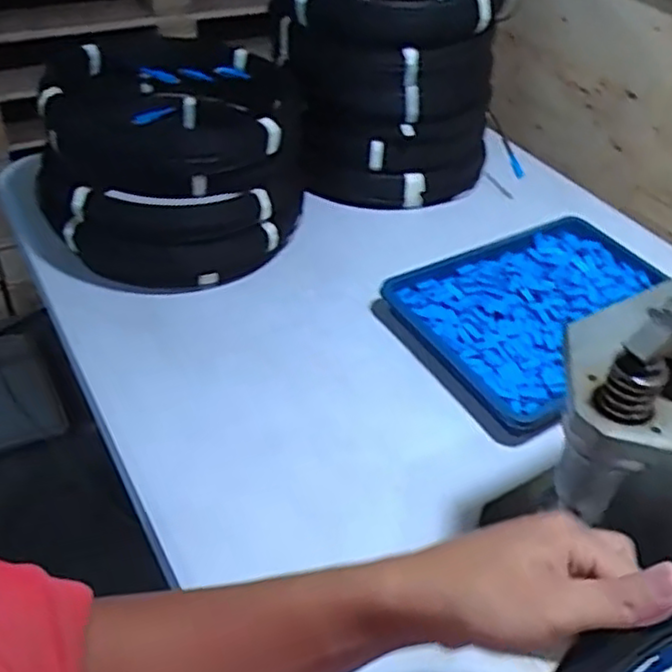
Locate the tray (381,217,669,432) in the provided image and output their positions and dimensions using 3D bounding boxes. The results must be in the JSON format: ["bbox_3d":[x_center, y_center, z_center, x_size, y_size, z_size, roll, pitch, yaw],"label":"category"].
[{"bbox_3d":[0.250,-0.029,0.792,0.325,0.035,0.235,-19,47,-25],"label":"tray"}]

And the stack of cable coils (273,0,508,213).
[{"bbox_3d":[0.064,-0.383,0.967,0.279,0.298,0.319,-2,42,-8],"label":"stack of cable coils"}]

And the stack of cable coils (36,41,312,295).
[{"bbox_3d":[-0.183,-0.200,0.822,0.280,0.211,0.280,1,42,-5],"label":"stack of cable coils"}]

